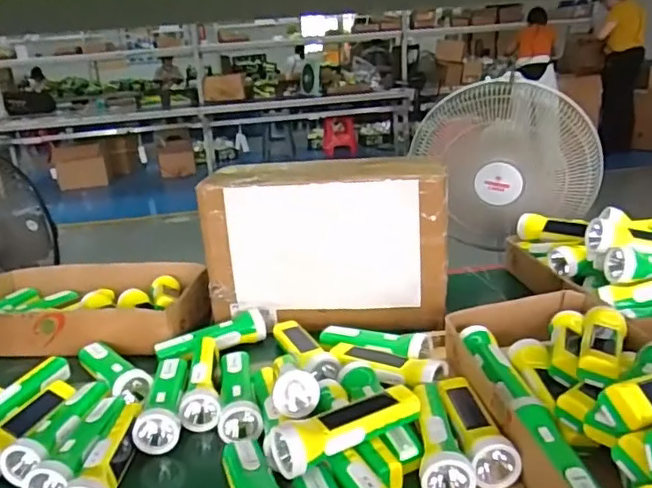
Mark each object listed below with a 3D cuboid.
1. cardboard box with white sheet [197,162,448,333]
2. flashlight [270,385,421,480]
[{"bbox_3d":[0.007,0.002,0.971,0.371,0.246,0.142,1,20,13],"label":"cardboard box with white sheet"},{"bbox_3d":[0.020,0.192,0.634,0.172,0.054,0.064,-16,23,-30],"label":"flashlight"}]

